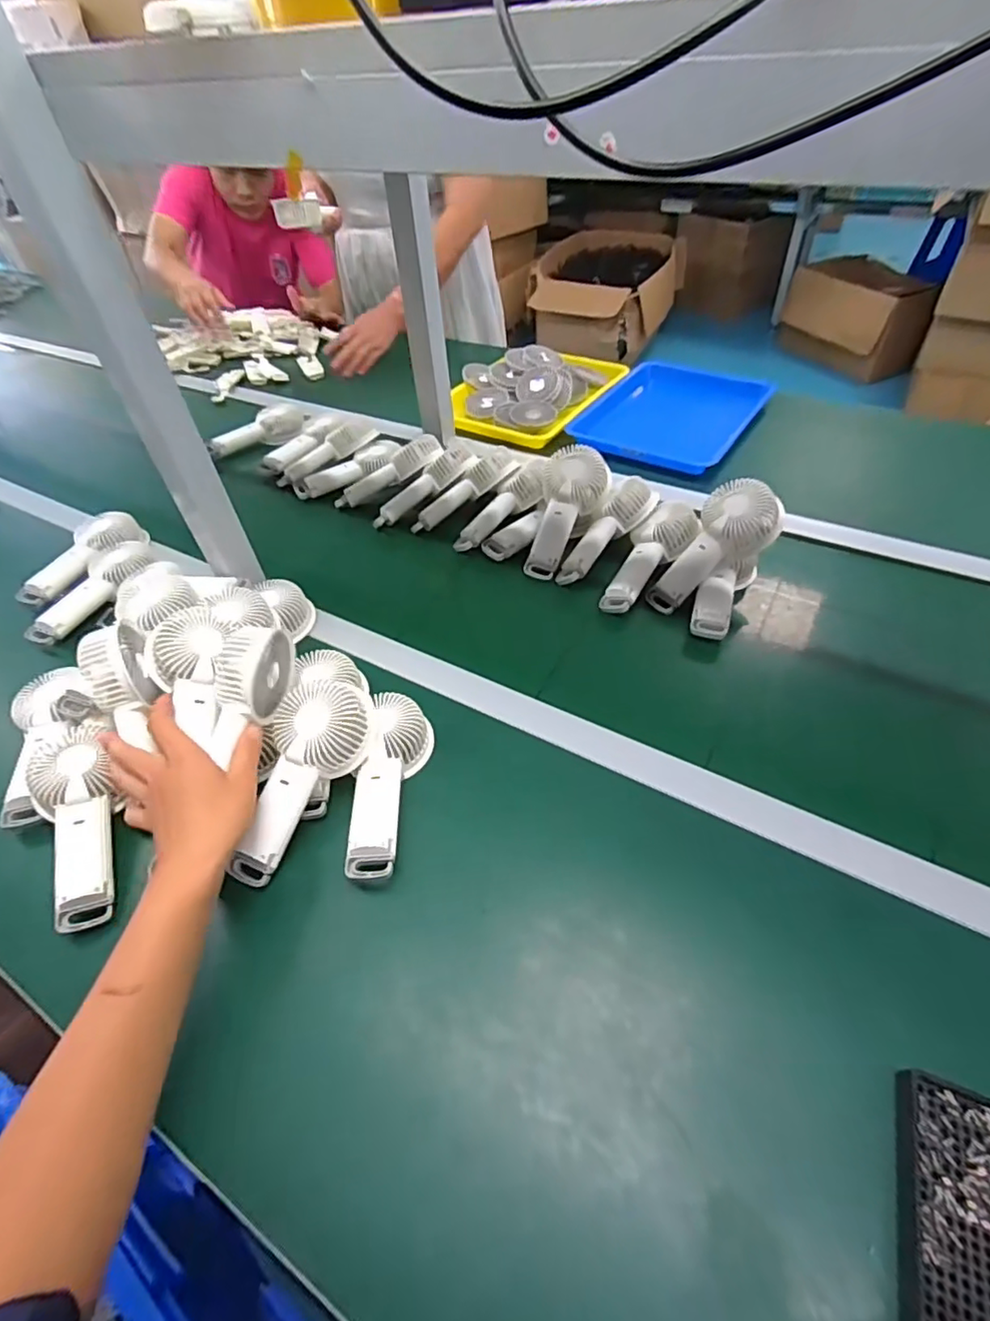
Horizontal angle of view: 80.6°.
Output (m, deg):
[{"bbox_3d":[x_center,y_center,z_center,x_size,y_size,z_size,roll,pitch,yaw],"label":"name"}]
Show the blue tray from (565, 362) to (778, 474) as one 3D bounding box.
[{"bbox_3d":[0.305,-0.426,0.995,0.257,0.043,0.347,23,53,23],"label":"blue tray"}]

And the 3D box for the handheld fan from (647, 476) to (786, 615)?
[{"bbox_3d":[0.251,-0.132,0.690,0.177,0.050,0.078,-46,52,11],"label":"handheld fan"}]

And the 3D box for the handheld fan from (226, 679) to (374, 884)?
[{"bbox_3d":[-0.174,0.103,0.516,0.078,0.038,0.179,17,72,19],"label":"handheld fan"}]

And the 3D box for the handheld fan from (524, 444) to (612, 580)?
[{"bbox_3d":[0.086,-0.190,0.760,0.094,0.042,0.178,19,82,20],"label":"handheld fan"}]

